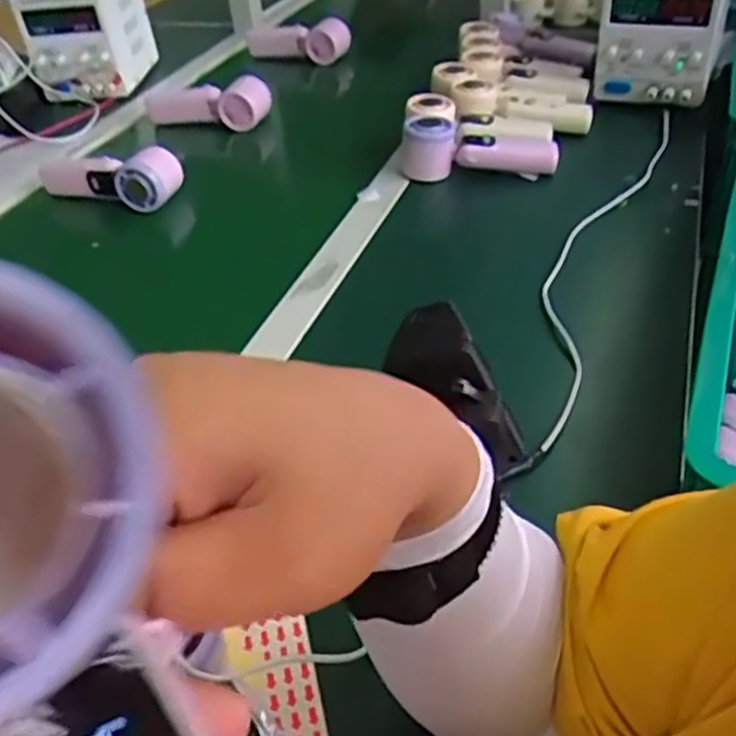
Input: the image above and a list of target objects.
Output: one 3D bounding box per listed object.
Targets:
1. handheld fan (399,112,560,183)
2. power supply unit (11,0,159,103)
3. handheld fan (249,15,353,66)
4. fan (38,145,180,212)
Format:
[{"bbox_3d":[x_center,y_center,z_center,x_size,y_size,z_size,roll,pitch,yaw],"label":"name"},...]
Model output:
[{"bbox_3d":[0.121,-0.236,0.800,0.169,0.064,0.057,7,42,16],"label":"handheld fan"},{"bbox_3d":[-0.428,-0.522,1.122,0.139,0.158,0.176,0,40,7],"label":"power supply unit"},{"bbox_3d":[-0.124,-0.532,1.185,0.191,0.079,0.067,8,42,17],"label":"handheld fan"},{"bbox_3d":[-0.306,-0.225,0.836,0.202,0.064,0.040,15,44,23],"label":"fan"}]

